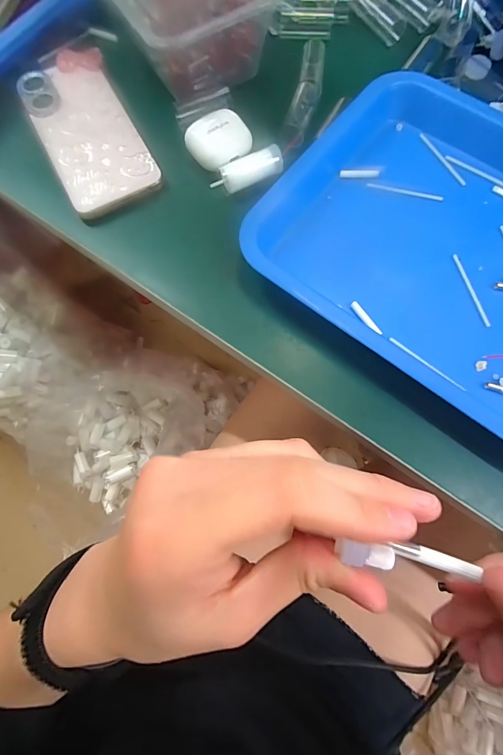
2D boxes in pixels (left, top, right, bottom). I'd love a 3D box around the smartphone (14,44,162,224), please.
[{"bbox_3d":[-0.141,-0.215,0.307,0.075,0.007,0.171,-25,76,-6],"label":"smartphone"}]

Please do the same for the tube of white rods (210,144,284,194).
[{"bbox_3d":[-0.003,-0.166,0.292,0.058,0.017,0.021,-21,75,-5],"label":"tube of white rods"}]

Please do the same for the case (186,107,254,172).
[{"bbox_3d":[-0.025,-0.193,0.292,0.047,0.022,0.040,-36,77,-9],"label":"case"}]

